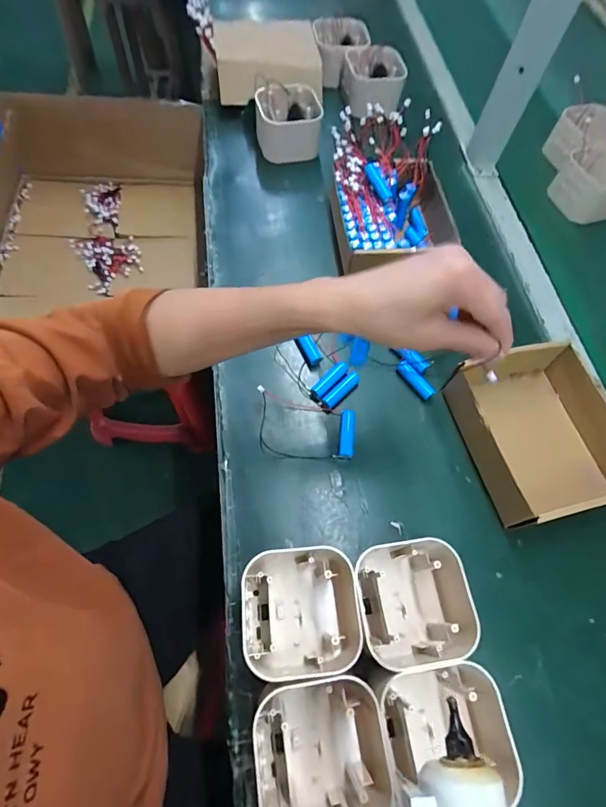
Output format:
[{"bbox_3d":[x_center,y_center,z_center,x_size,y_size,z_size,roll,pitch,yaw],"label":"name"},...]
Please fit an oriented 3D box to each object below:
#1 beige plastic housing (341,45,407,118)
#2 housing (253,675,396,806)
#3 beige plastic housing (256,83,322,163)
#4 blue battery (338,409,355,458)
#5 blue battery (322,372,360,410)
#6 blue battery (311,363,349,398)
[{"bbox_3d":[0.113,-0.518,0.671,0.091,0.058,0.111,0,65,-6],"label":"beige plastic housing"},{"bbox_3d":[0.014,0.248,0.300,0.094,0.061,0.088,-10,66,-10],"label":"housing"},{"bbox_3d":[-0.023,-0.419,0.617,0.092,0.065,0.088,-2,64,-5],"label":"beige plastic housing"},{"bbox_3d":[0.046,0.032,0.436,0.016,0.016,0.049,7,64,-3],"label":"blue battery"},{"bbox_3d":[0.042,-0.014,0.461,0.014,0.014,0.051,43,68,14],"label":"blue battery"},{"bbox_3d":[0.030,-0.025,0.464,0.015,0.015,0.049,43,68,14],"label":"blue battery"}]

